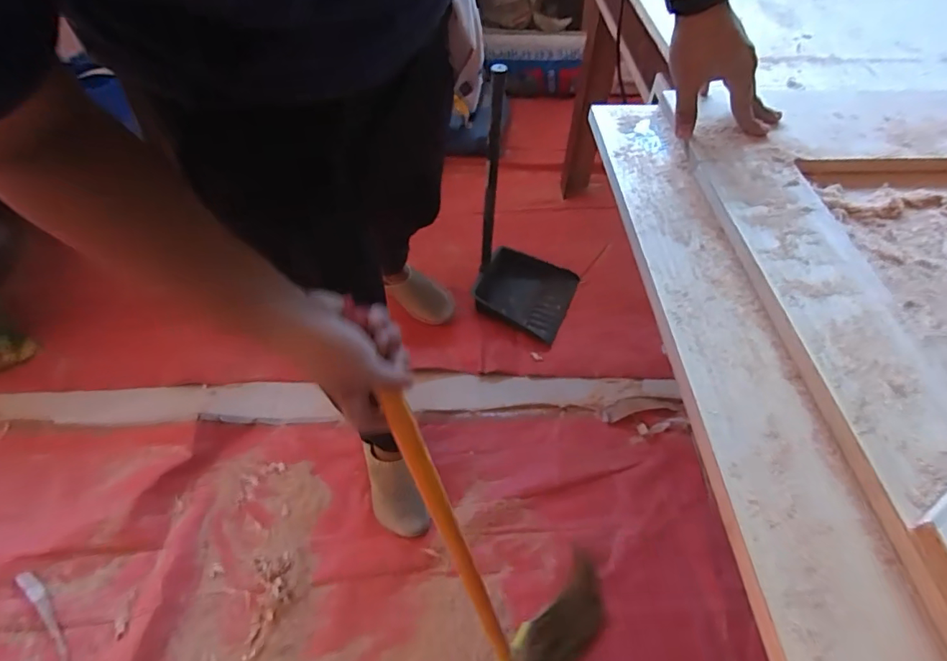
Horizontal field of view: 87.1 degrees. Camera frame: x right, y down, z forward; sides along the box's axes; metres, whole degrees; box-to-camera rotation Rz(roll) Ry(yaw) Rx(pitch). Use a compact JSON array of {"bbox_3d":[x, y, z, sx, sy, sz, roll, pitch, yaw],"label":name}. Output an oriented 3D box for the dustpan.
[{"bbox_3d":[0.157,-0.287,1.269,0.279,0.598,0.291,12,53,9],"label":"dustpan"}]

